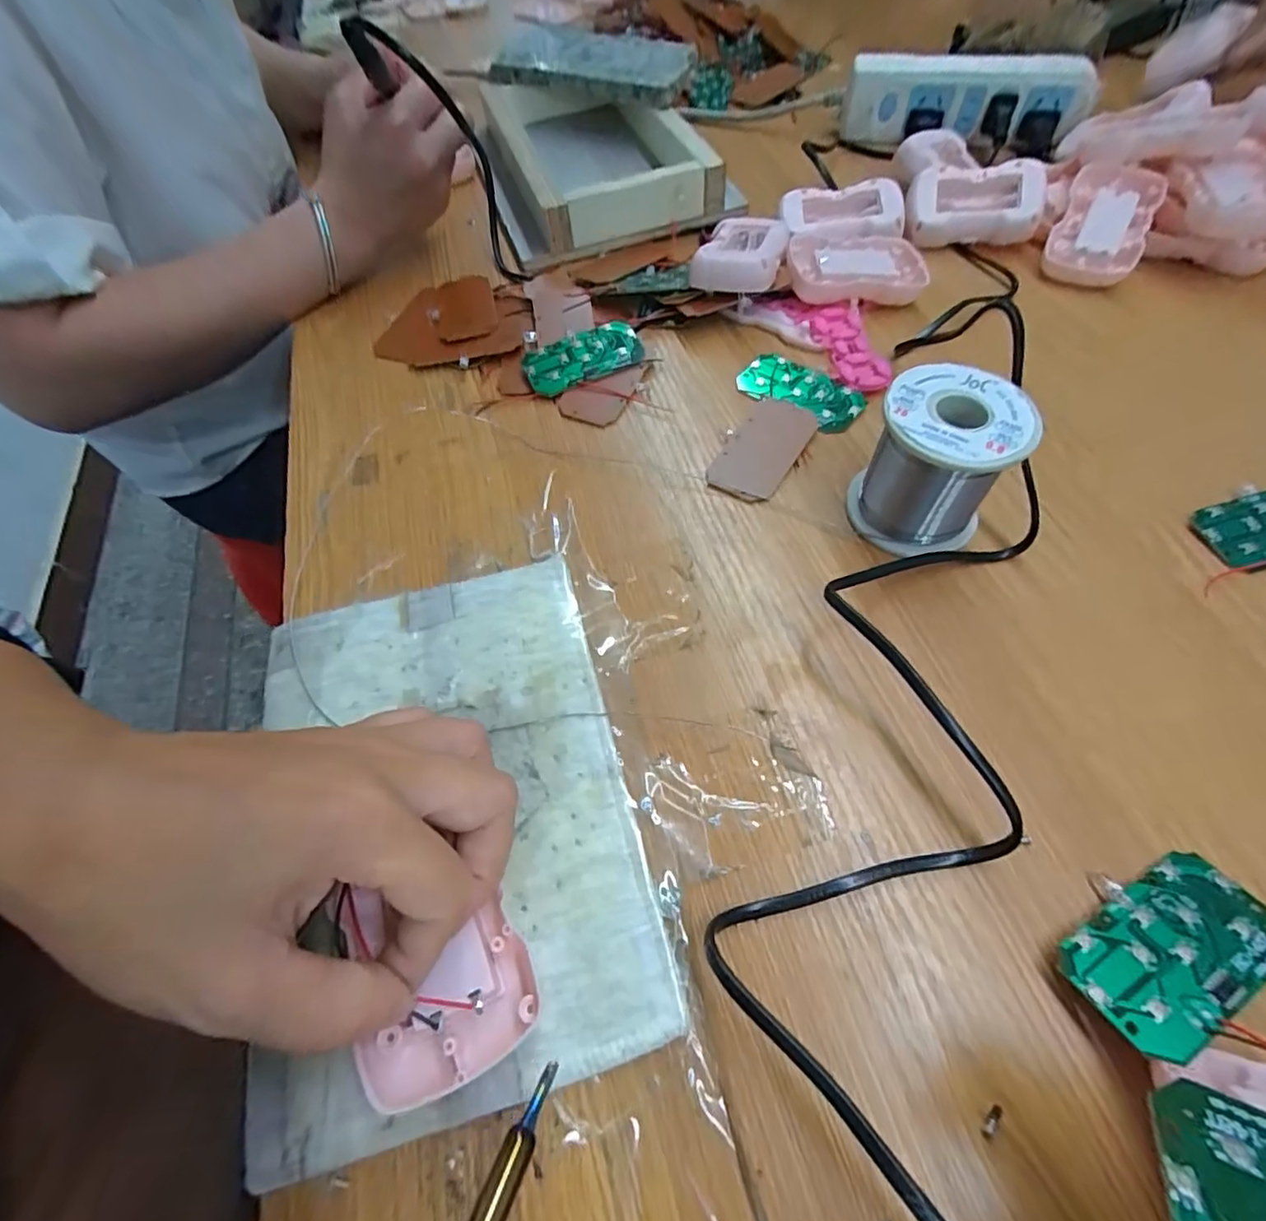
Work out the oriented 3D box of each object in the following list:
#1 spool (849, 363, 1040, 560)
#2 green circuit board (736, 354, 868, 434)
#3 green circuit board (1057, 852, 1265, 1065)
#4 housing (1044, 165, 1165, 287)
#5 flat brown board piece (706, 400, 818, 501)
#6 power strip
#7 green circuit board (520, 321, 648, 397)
[{"bbox_3d":[0.140,-0.068,0.275,0.061,0.062,0.060,-1,59,2],"label":"spool"},{"bbox_3d":[0.100,-0.131,0.351,0.074,0.006,0.041,34,66,21],"label":"green circuit board"},{"bbox_3d":[0.176,0.109,0.192,0.072,0.004,0.037,-23,45,-17],"label":"green circuit board"},{"bbox_3d":[0.315,-0.256,0.398,0.053,0.017,0.086,24,83,22],"label":"housing"},{"bbox_3d":[0.073,-0.091,0.326,0.038,0.005,0.074,29,64,19],"label":"flat brown board piece"},{"bbox_3d":[0.273,-0.414,0.485,0.188,0.061,0.042,11,60,10],"label":"power strip"},{"bbox_3d":[-0.030,-0.156,0.365,0.074,0.007,0.034,-21,78,-8],"label":"green circuit board"}]

